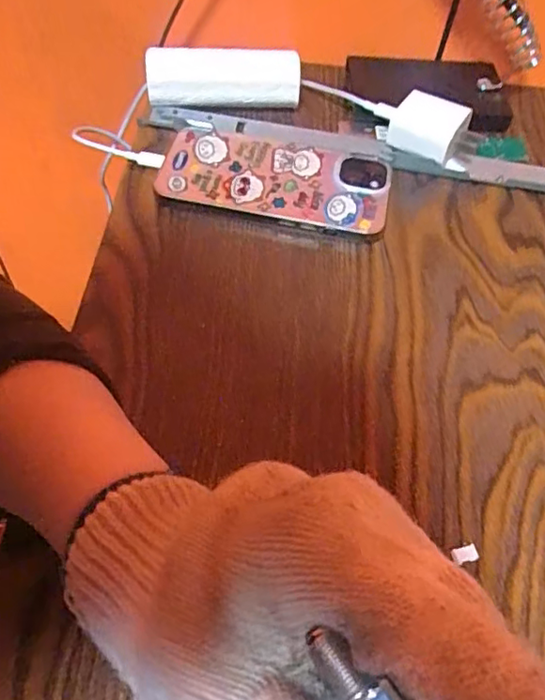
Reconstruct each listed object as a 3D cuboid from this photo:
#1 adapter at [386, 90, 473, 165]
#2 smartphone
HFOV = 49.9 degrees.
[{"bbox_3d":[0.102,-0.145,0.385,0.047,0.038,0.027,18,59,8],"label":"adapter"},{"bbox_3d":[0.002,-0.105,0.365,0.139,0.016,0.066,8,58,2],"label":"smartphone"}]

